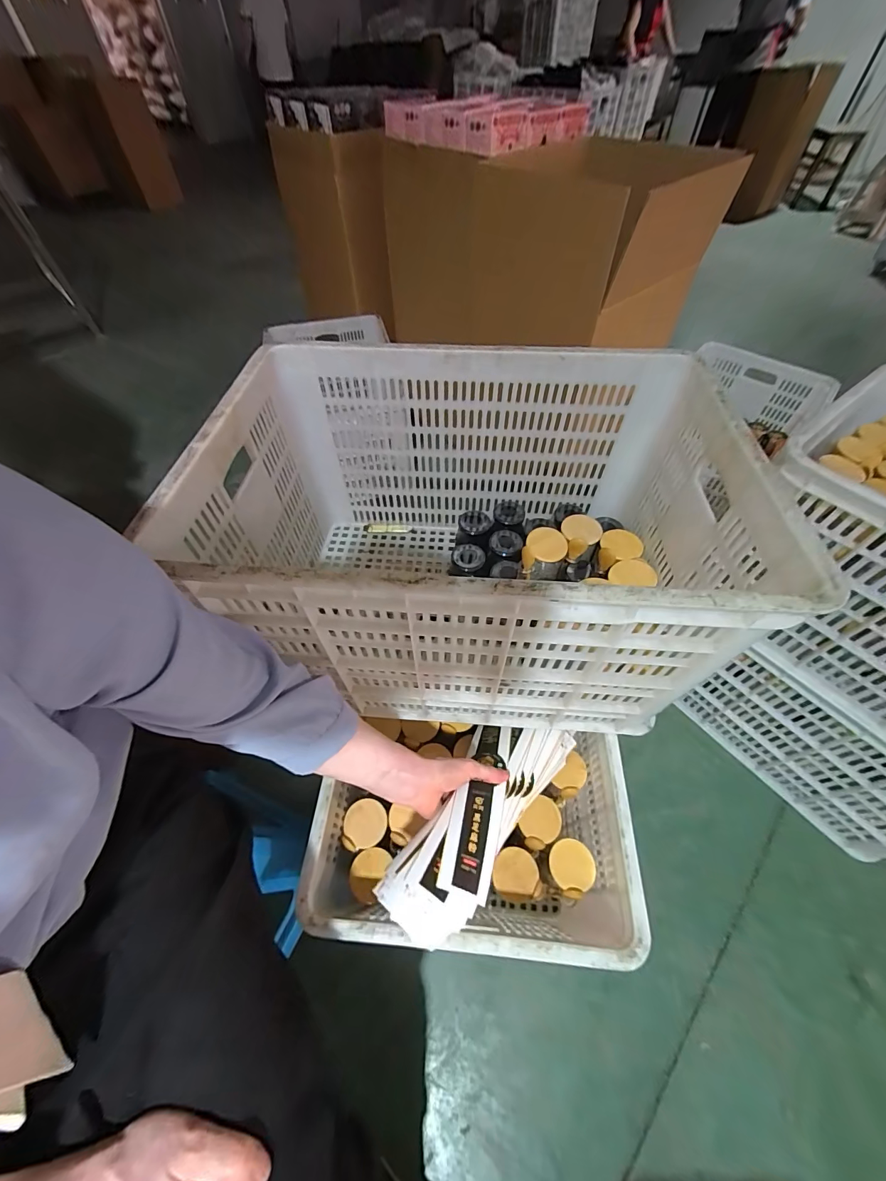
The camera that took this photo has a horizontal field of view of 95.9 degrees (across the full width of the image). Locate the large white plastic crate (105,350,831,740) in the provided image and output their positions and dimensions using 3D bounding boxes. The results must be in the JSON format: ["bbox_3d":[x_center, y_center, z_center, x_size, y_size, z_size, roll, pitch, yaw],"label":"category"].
[{"bbox_3d":[0.035,-0.068,0.581,0.602,0.362,0.430,1,54,2],"label":"large white plastic crate"}]

